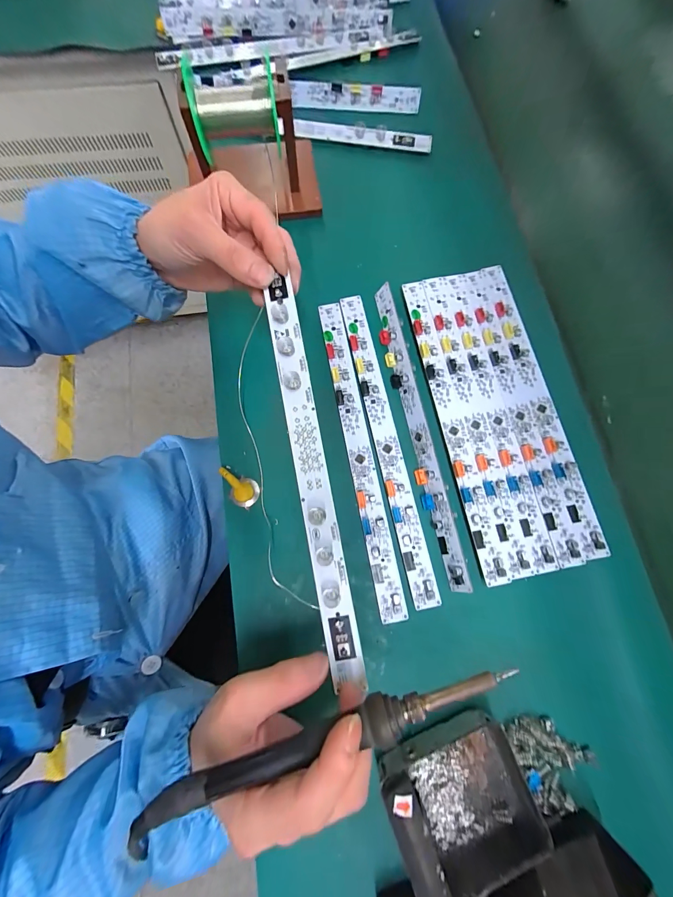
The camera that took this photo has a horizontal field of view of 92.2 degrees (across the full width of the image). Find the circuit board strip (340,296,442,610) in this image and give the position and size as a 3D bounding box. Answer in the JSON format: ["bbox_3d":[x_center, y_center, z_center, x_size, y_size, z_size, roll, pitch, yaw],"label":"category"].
[{"bbox_3d":[0.041,-0.010,0.290,0.022,0.005,0.285,-11,76,-3],"label":"circuit board strip"}]

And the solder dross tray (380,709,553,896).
[{"bbox_3d":[0.086,0.242,0.220,0.095,0.038,0.086,-19,76,-5],"label":"solder dross tray"}]

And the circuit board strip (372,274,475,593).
[{"bbox_3d":[0.071,-0.022,0.296,0.019,0.016,0.284,-11,76,-3],"label":"circuit board strip"}]

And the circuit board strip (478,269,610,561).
[{"bbox_3d":[0.186,-0.048,0.300,0.024,0.004,0.285,-10,76,-2],"label":"circuit board strip"}]

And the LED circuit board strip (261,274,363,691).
[{"bbox_3d":[-0.017,0.014,0.218,0.022,0.006,0.267,-11,82,-3],"label":"LED circuit board strip"}]

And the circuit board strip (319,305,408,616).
[{"bbox_3d":[0.018,-0.002,0.287,0.021,0.004,0.285,-11,76,-3],"label":"circuit board strip"}]

